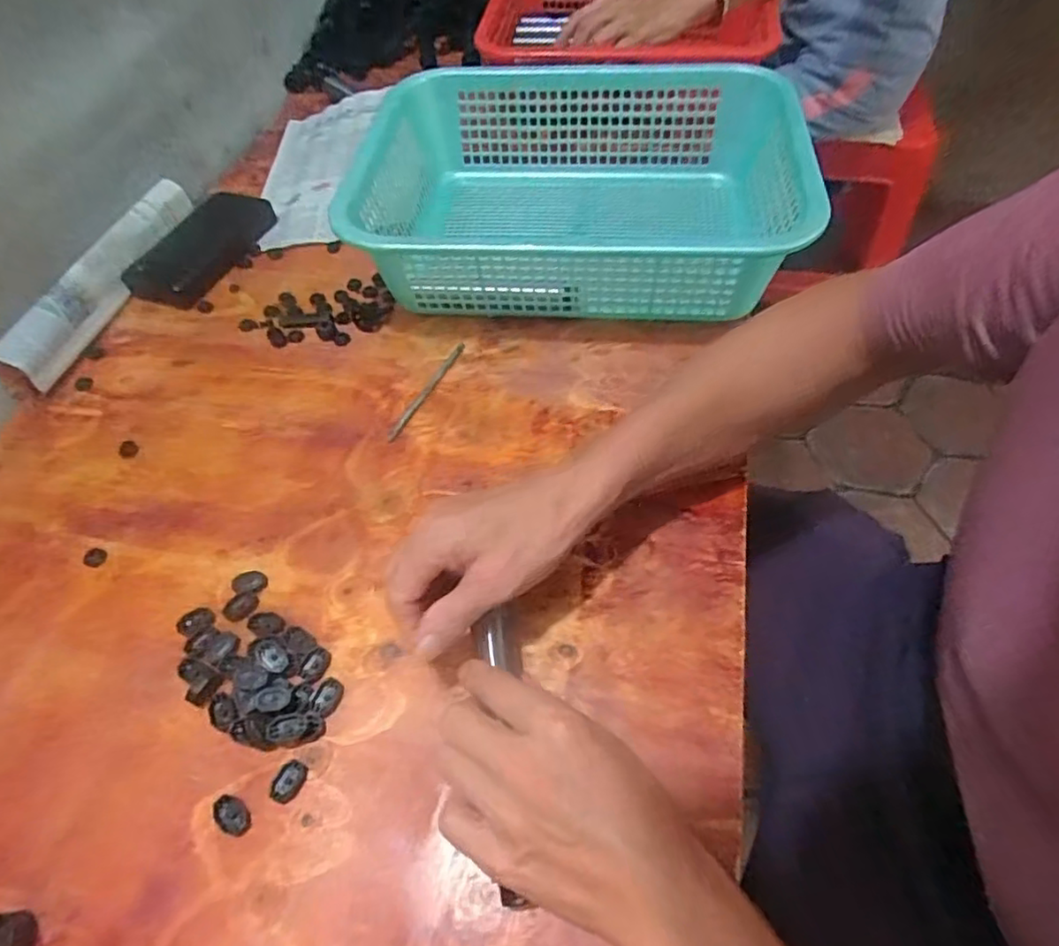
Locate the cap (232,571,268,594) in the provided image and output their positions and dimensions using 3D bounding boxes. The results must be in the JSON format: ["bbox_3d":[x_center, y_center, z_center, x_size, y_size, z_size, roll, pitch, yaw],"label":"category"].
[{"bbox_3d":[-0.191,0.074,0.420,0.022,0.008,0.017,-10,55,-4],"label":"cap"}]

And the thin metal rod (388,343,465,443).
[{"bbox_3d":[-0.085,-0.070,0.515,0.007,0.006,0.113,22,59,18],"label":"thin metal rod"}]

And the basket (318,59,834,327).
[{"bbox_3d":[0.037,-0.264,0.584,0.404,0.111,0.289,1,55,4],"label":"basket"}]

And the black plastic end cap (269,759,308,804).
[{"bbox_3d":[-0.136,0.174,0.346,0.015,0.004,0.022,15,57,13],"label":"black plastic end cap"}]

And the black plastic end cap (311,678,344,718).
[{"bbox_3d":[-0.124,0.136,0.373,0.016,0.005,0.022,25,60,19],"label":"black plastic end cap"}]

